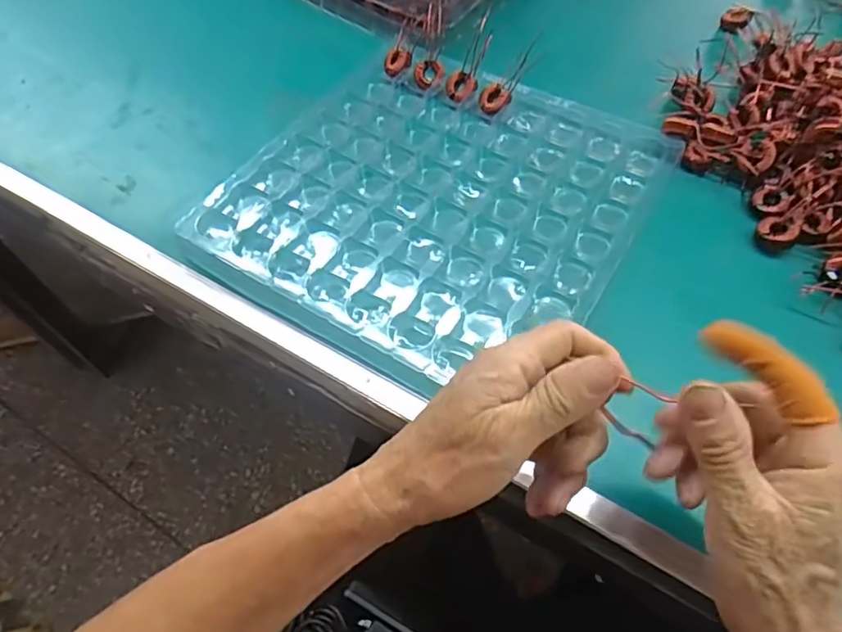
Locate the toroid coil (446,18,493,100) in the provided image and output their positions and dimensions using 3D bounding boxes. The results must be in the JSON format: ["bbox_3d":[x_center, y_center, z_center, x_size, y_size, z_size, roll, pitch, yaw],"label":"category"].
[{"bbox_3d":[0.050,-0.241,0.523,0.026,0.016,0.118,17,59,11],"label":"toroid coil"}]

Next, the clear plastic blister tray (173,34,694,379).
[{"bbox_3d":[0.013,-0.098,0.448,0.288,0.028,0.281,30,63,18],"label":"clear plastic blister tray"}]

